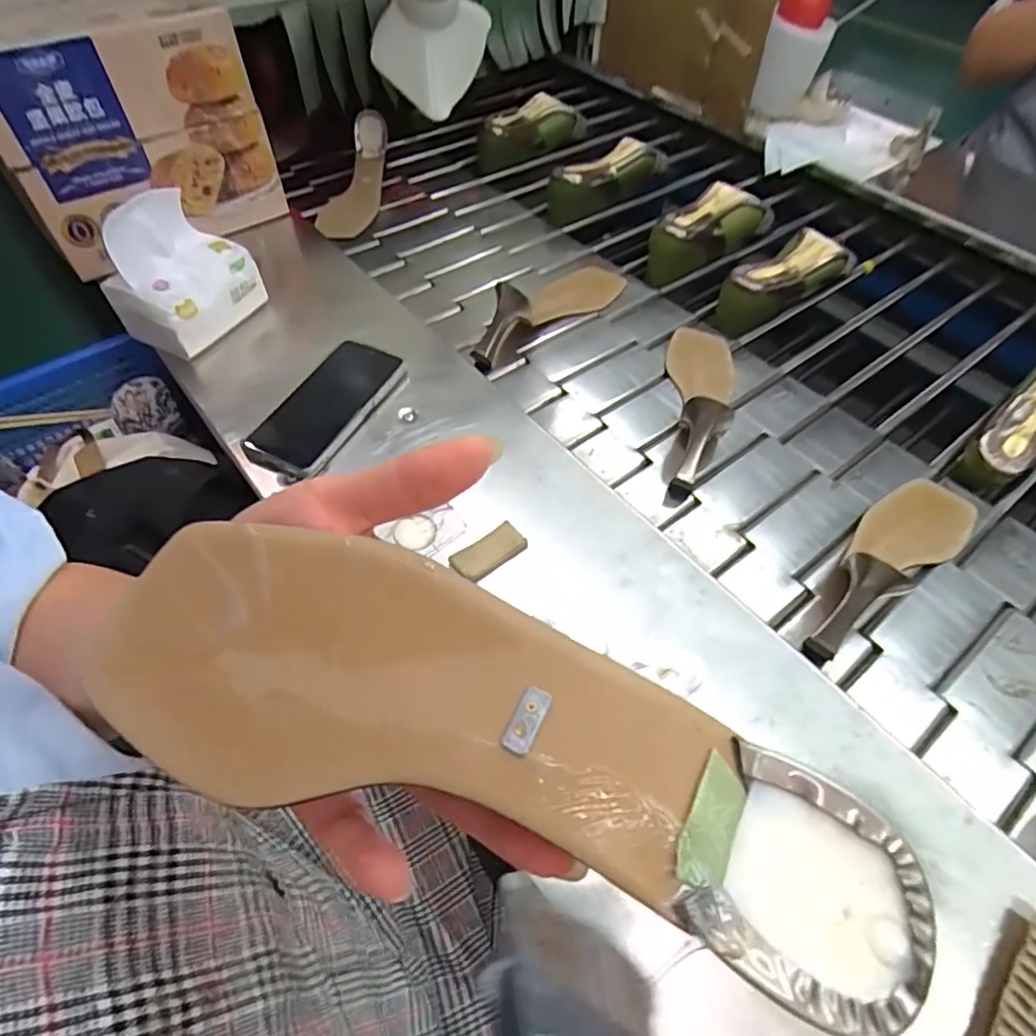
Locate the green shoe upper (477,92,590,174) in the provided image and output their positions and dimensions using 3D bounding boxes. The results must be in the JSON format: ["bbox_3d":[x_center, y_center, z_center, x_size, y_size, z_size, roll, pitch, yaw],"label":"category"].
[{"bbox_3d":[0.020,-0.653,1.001,0.221,0.065,0.079,-37,64,-25],"label":"green shoe upper"}]

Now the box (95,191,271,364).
[{"bbox_3d":[-0.340,-0.245,0.594,0.097,0.100,0.121,21,58,10],"label":"box"}]

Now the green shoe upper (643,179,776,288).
[{"bbox_3d":[0.256,-0.402,0.822,0.216,0.067,0.077,-29,61,-21],"label":"green shoe upper"}]

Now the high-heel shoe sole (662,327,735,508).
[{"bbox_3d":[0.199,-0.137,0.619,0.071,0.069,0.265,10,56,3],"label":"high-heel shoe sole"}]

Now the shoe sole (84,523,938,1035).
[{"bbox_3d":[-0.017,0.053,0.150,0.224,0.028,0.067,17,54,15],"label":"shoe sole"}]

